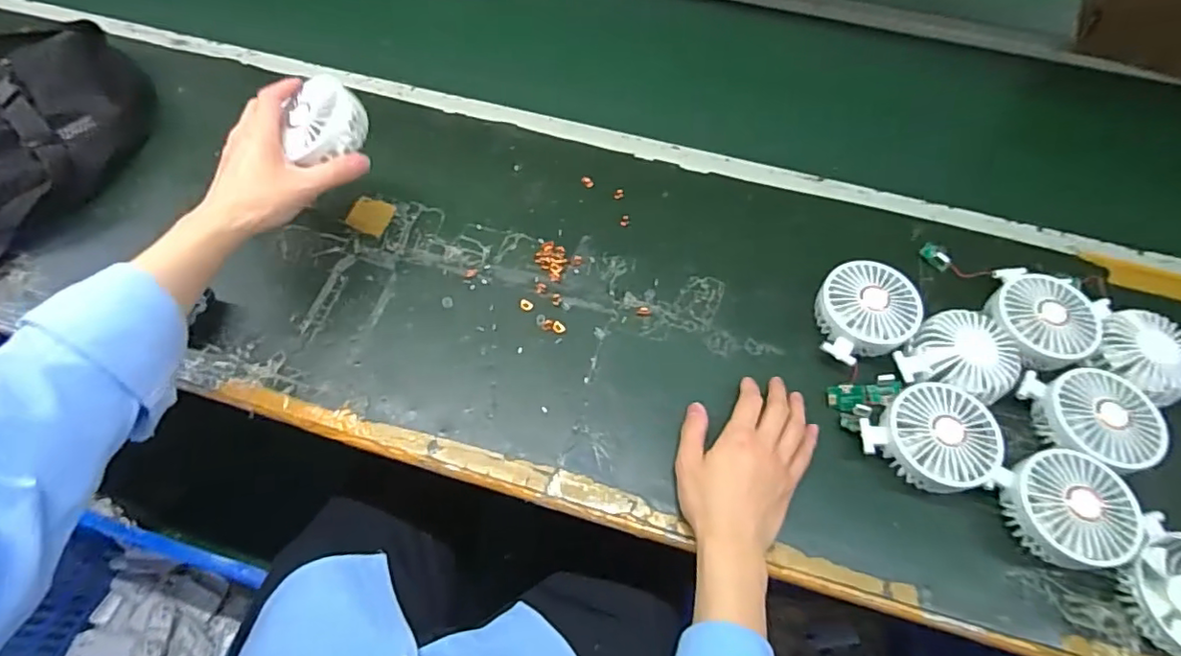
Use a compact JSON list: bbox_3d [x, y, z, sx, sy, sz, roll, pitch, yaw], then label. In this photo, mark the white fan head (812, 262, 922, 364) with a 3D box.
[{"bbox_3d":[0.263,-0.016,0.559,0.106,0.043,0.090,-17,61,-11],"label":"white fan head"}]

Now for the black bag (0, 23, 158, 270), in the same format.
[{"bbox_3d":[-0.598,-0.191,0.624,0.154,0.089,0.327,3,60,0],"label":"black bag"}]

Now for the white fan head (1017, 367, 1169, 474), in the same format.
[{"bbox_3d":[0.427,0.079,0.501,0.095,0.038,0.093,-2,60,-3],"label":"white fan head"}]

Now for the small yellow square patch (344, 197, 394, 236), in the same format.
[{"bbox_3d":[-0.239,-0.121,0.635,0.046,0.004,0.042,19,61,9],"label":"small yellow square patch"}]

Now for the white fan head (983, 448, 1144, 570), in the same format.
[{"bbox_3d":[0.380,0.145,0.469,0.085,0.048,0.085,1,60,-1],"label":"white fan head"}]

